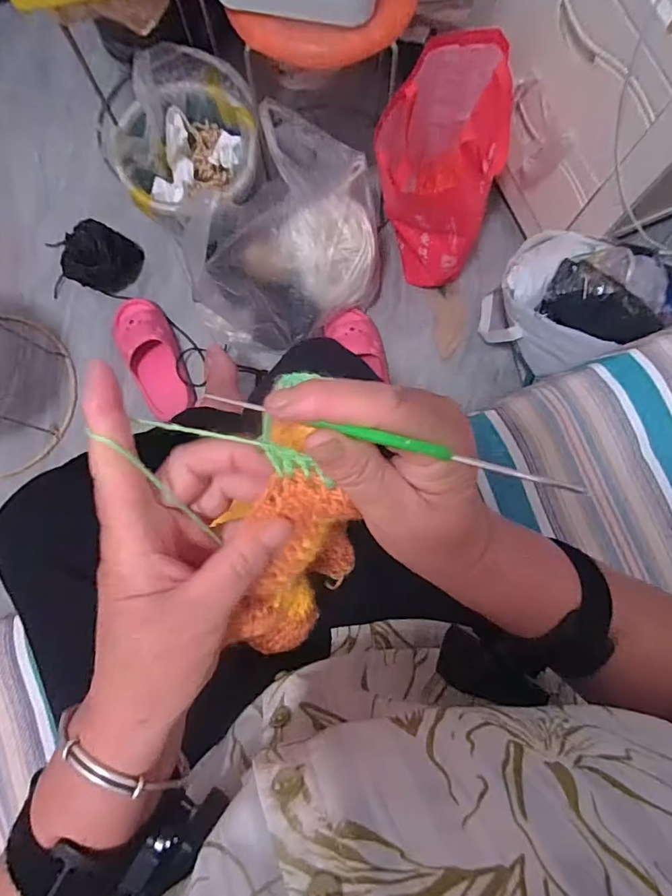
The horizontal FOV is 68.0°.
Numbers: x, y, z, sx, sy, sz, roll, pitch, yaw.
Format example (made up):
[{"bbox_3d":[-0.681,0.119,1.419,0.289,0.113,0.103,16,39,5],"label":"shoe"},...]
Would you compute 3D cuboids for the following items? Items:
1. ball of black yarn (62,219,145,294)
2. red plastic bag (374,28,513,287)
[{"bbox_3d":[-0.497,-0.400,1.075,0.148,0.125,0.117,-44,84,-6],"label":"ball of black yarn"},{"bbox_3d":[0.200,-0.528,0.955,0.221,0.311,0.308,26,83,3],"label":"red plastic bag"}]

